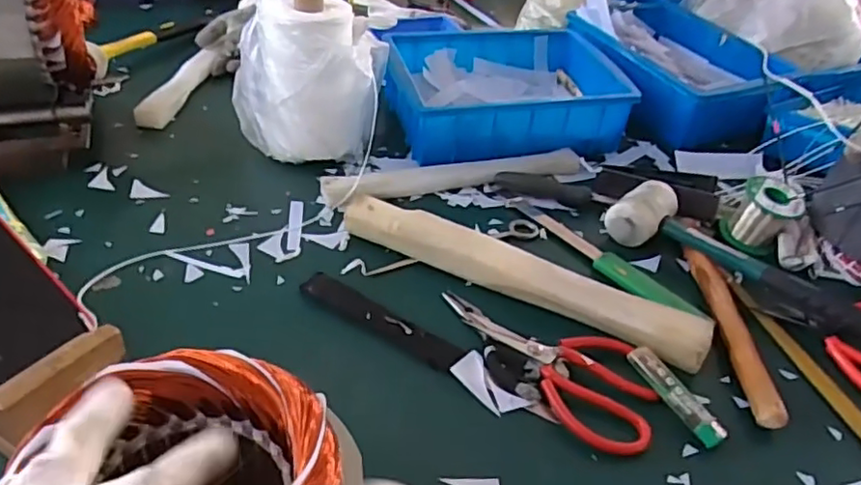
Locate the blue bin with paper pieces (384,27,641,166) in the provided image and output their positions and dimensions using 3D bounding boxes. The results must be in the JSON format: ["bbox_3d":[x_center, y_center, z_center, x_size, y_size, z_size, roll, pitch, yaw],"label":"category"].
[{"bbox_3d":[0.087,-0.184,0.782,0.267,0.091,0.196,-4,39,-13],"label":"blue bin with paper pieces"}]

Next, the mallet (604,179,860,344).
[{"bbox_3d":[0.308,0.024,0.576,0.101,0.044,0.287,-27,49,-35],"label":"mallet"}]

